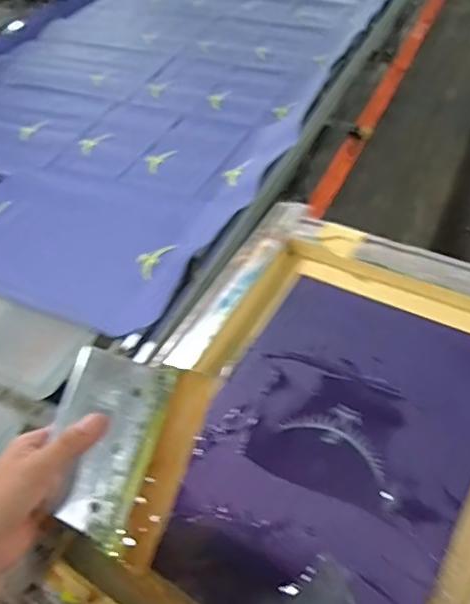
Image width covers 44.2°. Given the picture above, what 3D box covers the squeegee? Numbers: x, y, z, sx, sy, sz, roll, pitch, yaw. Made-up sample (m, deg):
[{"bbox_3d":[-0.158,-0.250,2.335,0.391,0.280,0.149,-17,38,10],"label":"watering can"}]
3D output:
[{"bbox_3d":[-0.098,0.121,0.473,0.123,0.016,0.152,17,82,15],"label":"squeegee"}]

